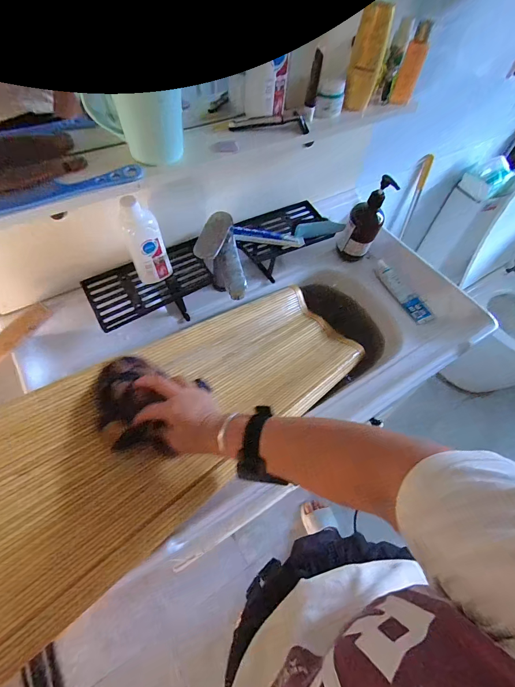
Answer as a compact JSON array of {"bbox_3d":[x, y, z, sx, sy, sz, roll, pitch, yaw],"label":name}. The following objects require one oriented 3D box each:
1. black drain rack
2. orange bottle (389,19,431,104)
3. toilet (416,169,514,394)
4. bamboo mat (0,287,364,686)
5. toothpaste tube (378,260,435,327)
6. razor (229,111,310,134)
[{"bbox_3d":[-0.075,-0.160,0.672,0.497,0.105,0.129,-26,62,-18],"label":"black drain rack"},{"bbox_3d":[0.268,-0.482,0.575,0.034,0.113,0.023,19,58,8],"label":"orange bottle"},{"bbox_3d":[1.017,-0.209,1.326,0.436,0.719,0.649,-24,62,-18],"label":"toilet"},{"bbox_3d":[-0.151,0.123,0.475,0.814,0.058,0.247,-29,62,-38],"label":"bamboo mat"},{"bbox_3d":[0.318,-0.116,0.733,0.047,0.028,0.176,-21,61,-16],"label":"toothpaste tube"},{"bbox_3d":[0.018,-0.341,0.513,0.123,0.018,0.022,-4,58,-6],"label":"razor"}]

